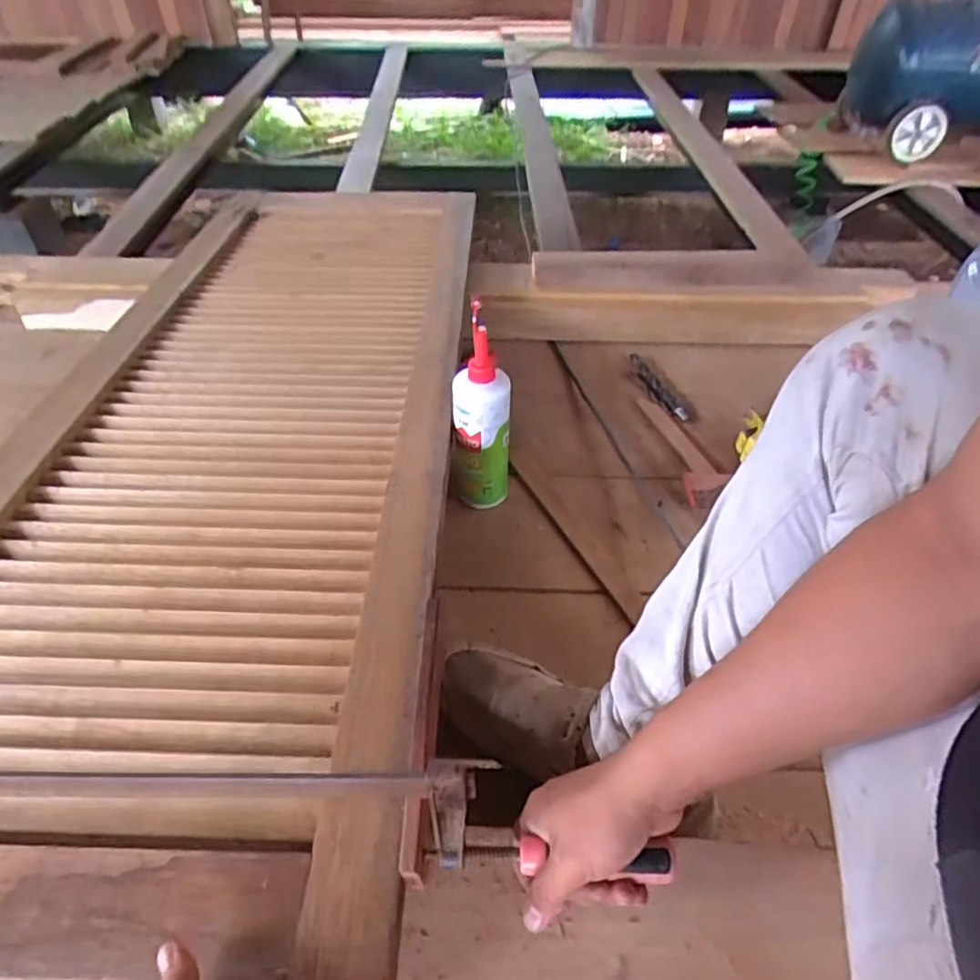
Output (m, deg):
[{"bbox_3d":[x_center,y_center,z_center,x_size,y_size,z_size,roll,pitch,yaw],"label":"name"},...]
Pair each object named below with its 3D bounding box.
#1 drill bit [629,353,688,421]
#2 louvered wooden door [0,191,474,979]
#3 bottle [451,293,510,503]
[{"bbox_3d":[0.265,-0.171,1.033,0.027,0.011,0.187,-11,46,-11],"label":"drill bit"},{"bbox_3d":[-0.313,-0.119,0.810,0.515,0.038,1.208,-2,43,-2],"label":"louvered wooden door"},{"bbox_3d":[-0.010,-0.089,0.791,0.067,0.254,0.083,-1,45,-1],"label":"bottle"}]

